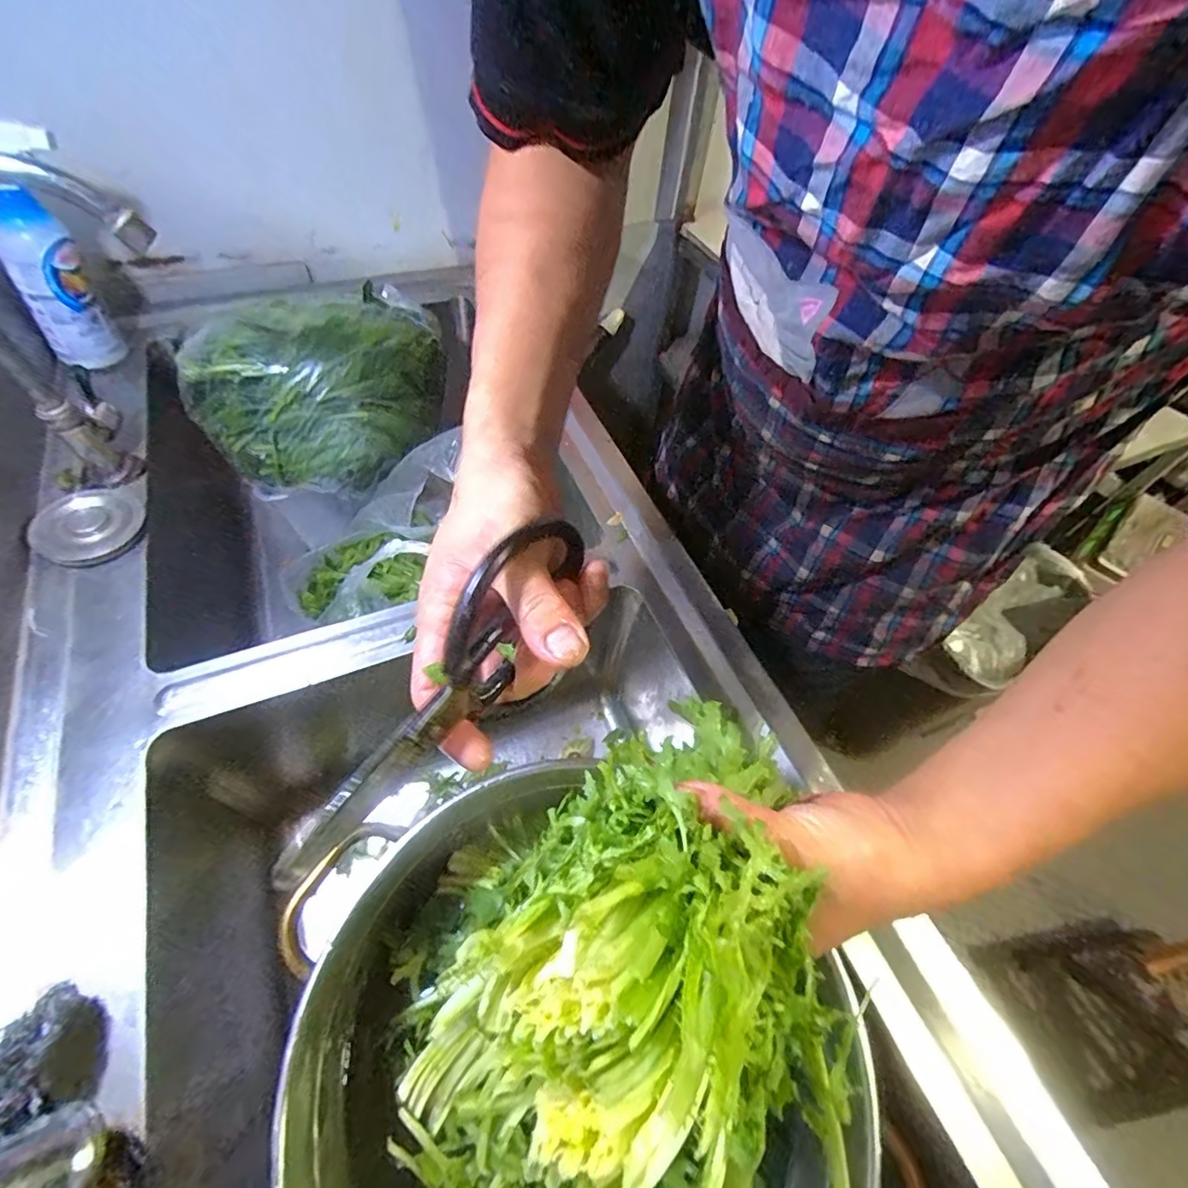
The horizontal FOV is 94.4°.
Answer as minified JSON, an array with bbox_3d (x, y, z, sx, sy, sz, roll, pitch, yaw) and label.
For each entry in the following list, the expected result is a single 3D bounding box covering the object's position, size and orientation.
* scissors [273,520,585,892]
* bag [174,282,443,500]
[{"bbox_3d":[-0.062,0.051,0.285,0.008,0.088,0.207,22,71,32],"label":"scissors"},{"bbox_3d":[-0.344,-0.268,0.700,0.229,0.150,0.277,32,60,16],"label":"bag"}]

